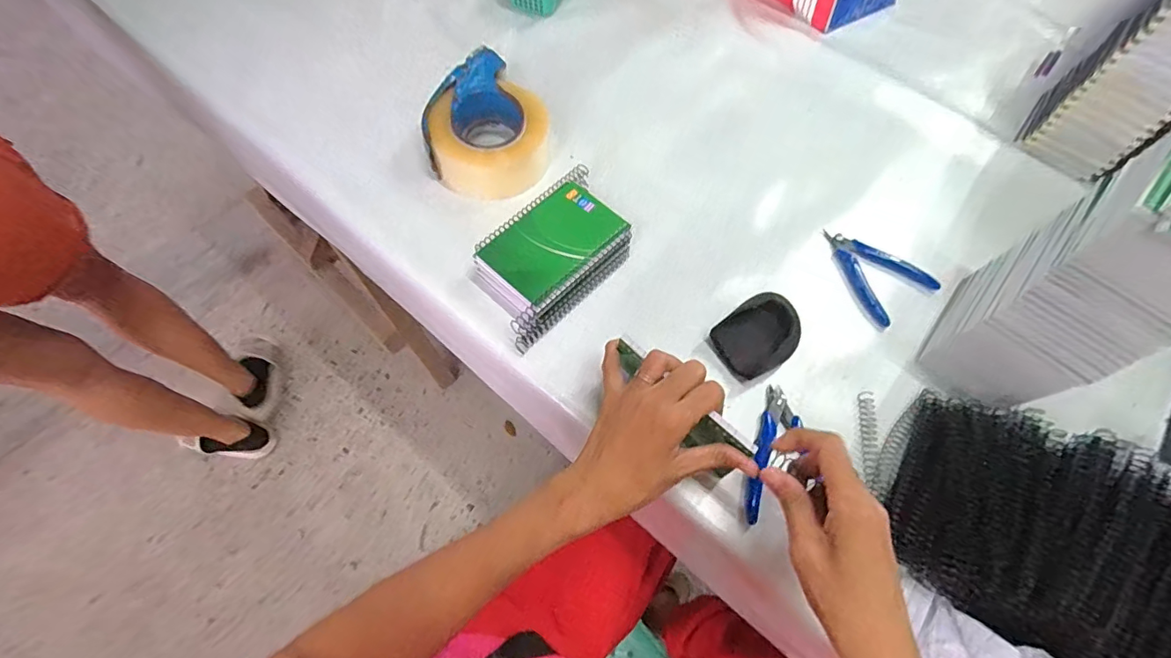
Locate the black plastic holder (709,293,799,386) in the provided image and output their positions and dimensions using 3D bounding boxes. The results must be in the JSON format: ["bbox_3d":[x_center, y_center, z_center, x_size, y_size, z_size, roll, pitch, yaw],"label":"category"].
[{"bbox_3d":[0.167,0.008,0.489,0.087,0.027,0.063,-36,70,-19],"label":"black plastic holder"}]

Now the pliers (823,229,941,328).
[{"bbox_3d":[0.314,-0.066,0.536,0.087,0.010,0.113,-20,66,-13],"label":"pliers"}]

